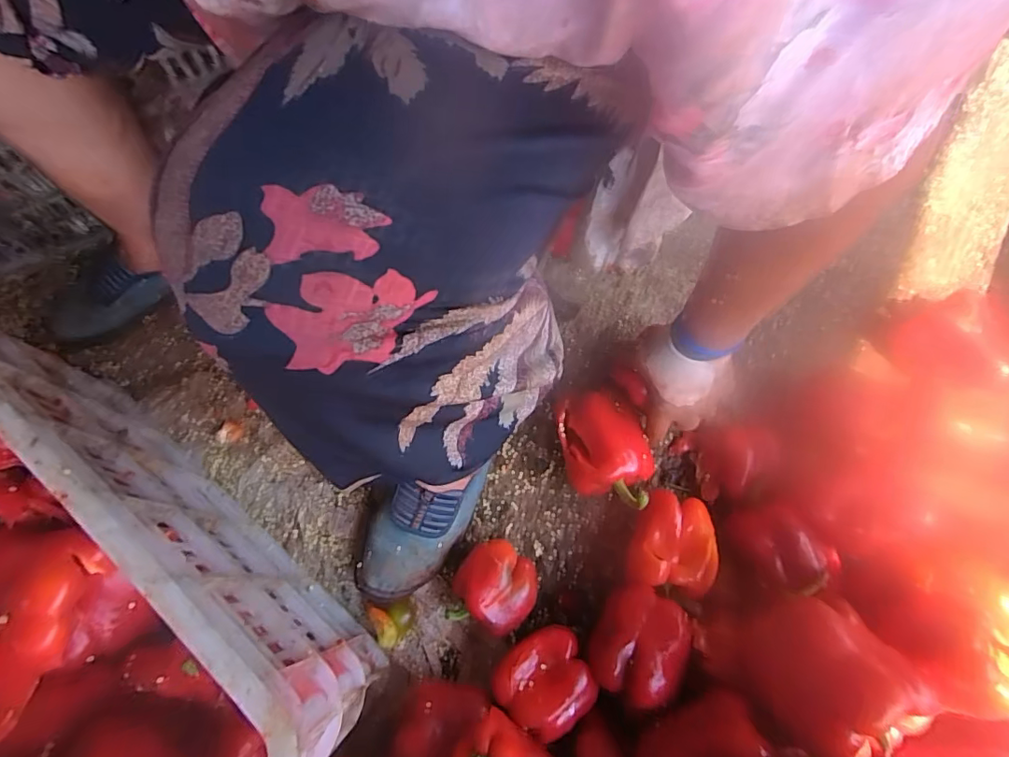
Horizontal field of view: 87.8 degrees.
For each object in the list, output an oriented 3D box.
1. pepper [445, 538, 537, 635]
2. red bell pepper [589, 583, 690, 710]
[{"bbox_3d":[-0.013,0.216,0.537,0.079,0.066,0.089,38,74,12],"label":"pepper"},{"bbox_3d":[0.127,0.249,0.492,0.069,0.067,0.093,25,71,8],"label":"red bell pepper"}]

